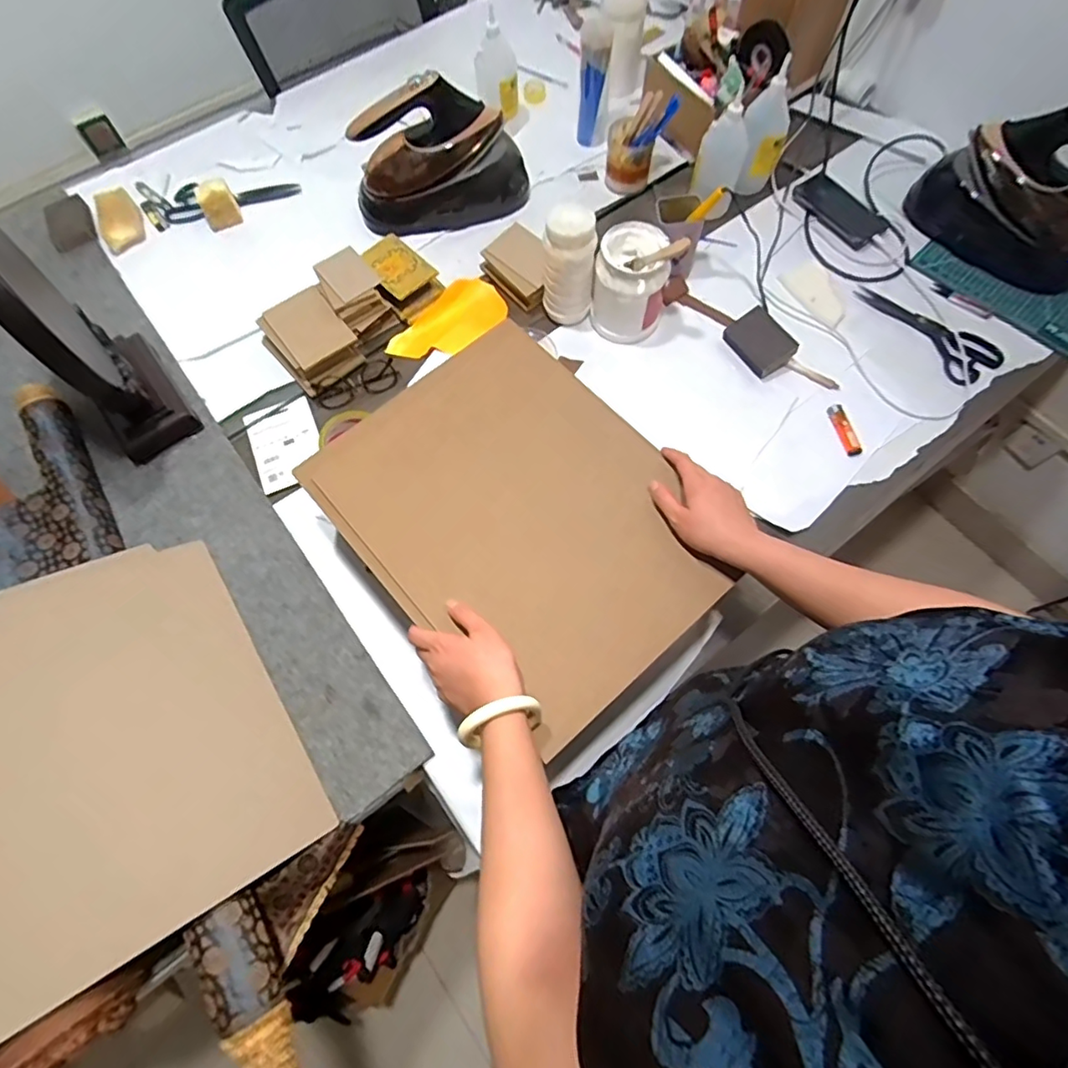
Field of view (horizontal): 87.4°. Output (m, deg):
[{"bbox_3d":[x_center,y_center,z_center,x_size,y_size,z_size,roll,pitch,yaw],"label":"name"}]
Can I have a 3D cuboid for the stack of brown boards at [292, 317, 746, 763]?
[{"bbox_3d":[-0.013,-0.022,0.639,0.331,0.034,0.432,-40,78,-11],"label":"stack of brown boards"}]

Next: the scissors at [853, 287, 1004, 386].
[{"bbox_3d":[0.644,-0.343,0.920,0.094,0.011,0.236,-34,70,-13],"label":"scissors"}]

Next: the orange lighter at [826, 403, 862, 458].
[{"bbox_3d":[0.476,-0.160,0.857,0.022,0.013,0.087,-12,67,-4],"label":"orange lighter"}]

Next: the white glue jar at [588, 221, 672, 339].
[{"bbox_3d":[0.150,-0.388,0.881,0.110,0.143,0.100,20,68,9],"label":"white glue jar"}]

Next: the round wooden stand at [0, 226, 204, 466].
[{"bbox_3d":[-0.611,-0.271,0.717,0.114,0.368,0.243,-39,71,-15],"label":"round wooden stand"}]

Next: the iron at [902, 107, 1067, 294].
[{"bbox_3d":[0.783,-0.544,0.892,0.298,0.188,0.114,37,72,16],"label":"iron"}]

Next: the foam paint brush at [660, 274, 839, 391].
[{"bbox_3d":[0.348,-0.335,0.915,0.078,0.045,0.318,-38,71,-14],"label":"foam paint brush"}]

